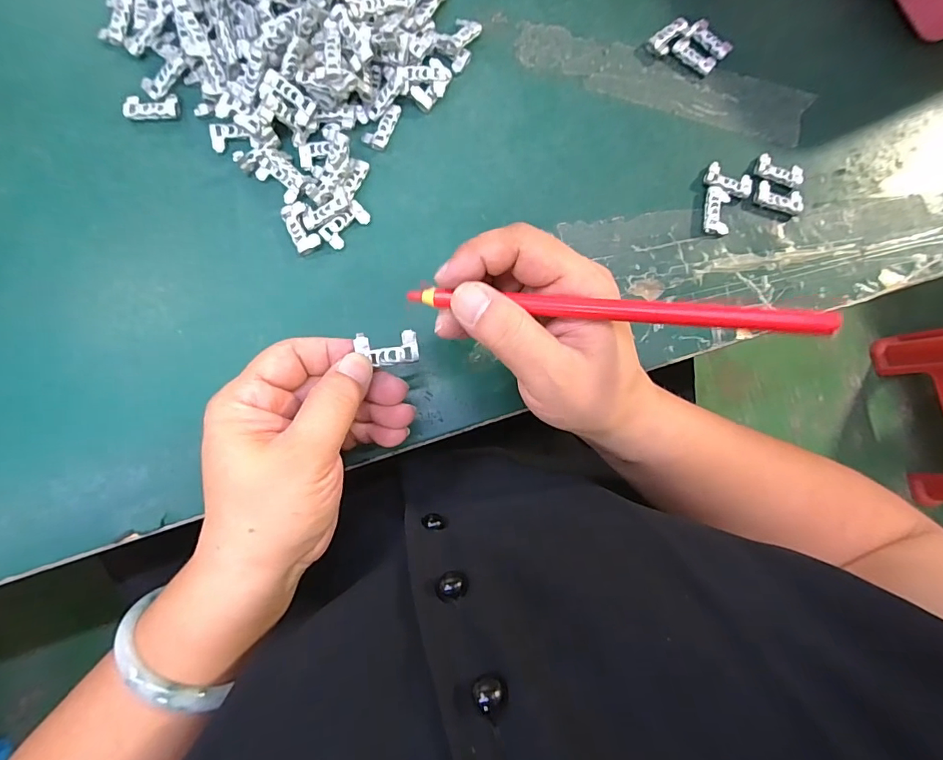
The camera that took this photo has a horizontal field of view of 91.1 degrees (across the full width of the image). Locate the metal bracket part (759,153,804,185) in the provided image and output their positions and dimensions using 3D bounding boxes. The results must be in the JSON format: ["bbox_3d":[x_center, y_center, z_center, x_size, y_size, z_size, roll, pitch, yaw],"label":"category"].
[{"bbox_3d":[0.204,-0.138,0.306,0.029,0.006,0.014,19,82,-2],"label":"metal bracket part"}]

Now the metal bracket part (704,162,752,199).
[{"bbox_3d":[0.169,-0.131,0.303,0.030,0.005,0.018,22,82,-2],"label":"metal bracket part"}]

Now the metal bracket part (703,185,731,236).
[{"bbox_3d":[0.160,-0.110,0.300,0.016,0.006,0.031,8,82,-3],"label":"metal bracket part"}]

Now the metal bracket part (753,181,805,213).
[{"bbox_3d":[0.203,-0.120,0.303,0.030,0.007,0.016,17,82,-2],"label":"metal bracket part"}]

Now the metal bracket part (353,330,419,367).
[{"bbox_3d":[-0.040,-0.015,0.223,0.028,0.006,0.016,-7,84,-5],"label":"metal bracket part"}]

